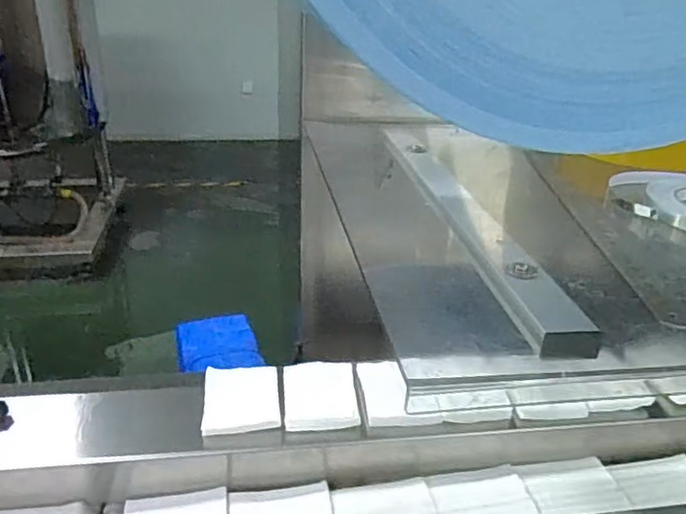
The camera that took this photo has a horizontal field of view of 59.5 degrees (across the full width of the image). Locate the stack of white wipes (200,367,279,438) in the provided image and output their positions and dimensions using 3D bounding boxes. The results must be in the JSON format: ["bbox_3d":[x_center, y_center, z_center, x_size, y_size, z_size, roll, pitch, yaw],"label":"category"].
[{"bbox_3d":[-0.099,0.137,0.587,0.071,0.007,0.082,-5,34,-6],"label":"stack of white wipes"}]

